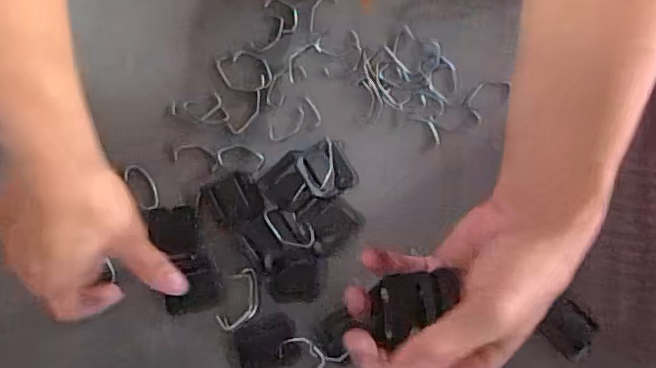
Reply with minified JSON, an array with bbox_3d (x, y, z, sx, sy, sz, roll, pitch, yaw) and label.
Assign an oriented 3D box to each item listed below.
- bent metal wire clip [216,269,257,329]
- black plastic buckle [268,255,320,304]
[{"bbox_3d":[-0.059,0.079,0.381,0.022,0.004,0.043,21,79,4],"label":"bent metal wire clip"},{"bbox_3d":[-0.023,0.065,0.384,0.033,0.004,0.031,5,78,1],"label":"black plastic buckle"}]

